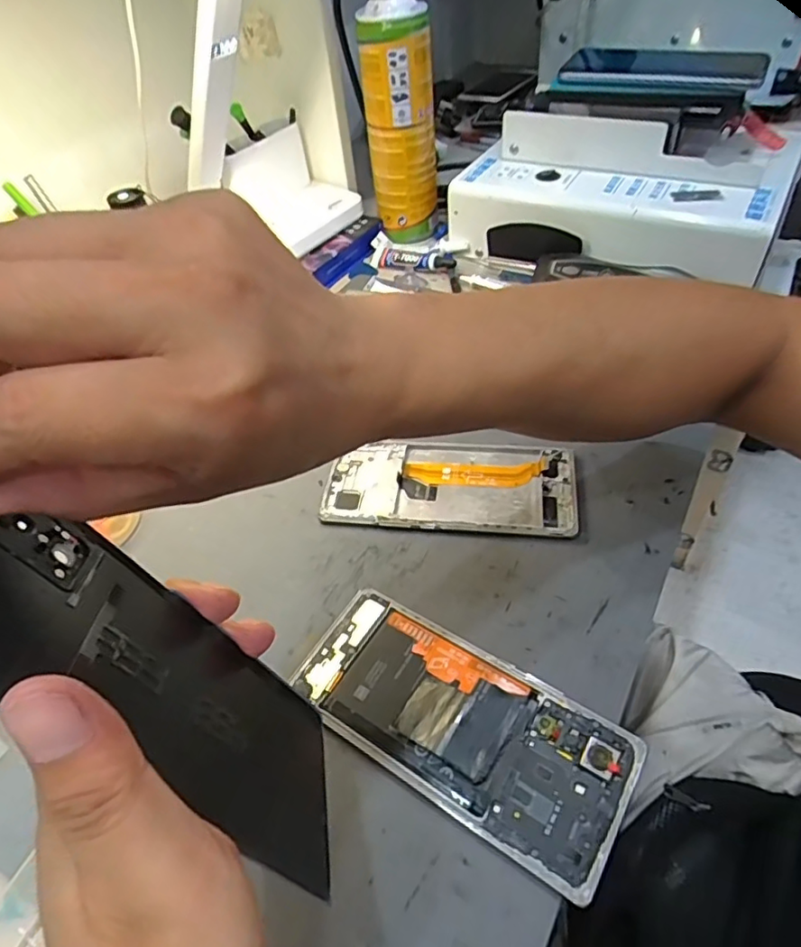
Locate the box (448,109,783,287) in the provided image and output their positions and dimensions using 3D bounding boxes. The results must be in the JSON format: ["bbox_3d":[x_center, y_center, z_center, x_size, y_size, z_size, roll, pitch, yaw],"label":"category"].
[{"bbox_3d":[0.175,-0.243,0.512,0.273,0.091,0.115,16,52,21],"label":"box"}]

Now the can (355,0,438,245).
[{"bbox_3d":[0.000,-0.339,0.555,0.065,0.209,0.055,-7,47,0],"label":"can"}]

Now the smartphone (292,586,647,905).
[{"bbox_3d":[0.026,0.115,0.274,0.157,0.013,0.071,24,54,26],"label":"smartphone"}]

